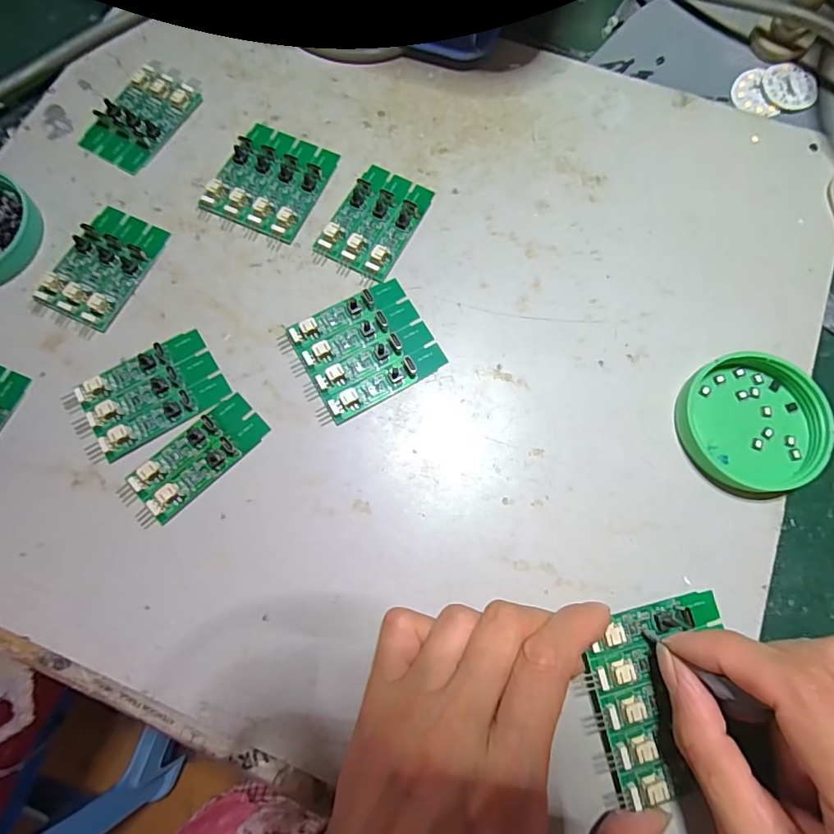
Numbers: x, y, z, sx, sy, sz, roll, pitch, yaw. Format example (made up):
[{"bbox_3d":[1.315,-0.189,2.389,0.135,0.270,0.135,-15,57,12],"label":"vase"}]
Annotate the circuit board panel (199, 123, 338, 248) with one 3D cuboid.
[{"bbox_3d":[-0.079,-0.130,0.254,0.055,0.008,0.063,23,76,4],"label":"circuit board panel"}]

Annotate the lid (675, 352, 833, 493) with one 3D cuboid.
[{"bbox_3d":[0.157,0.003,0.219,0.062,0.016,0.060,0,76,-2],"label":"lid"}]

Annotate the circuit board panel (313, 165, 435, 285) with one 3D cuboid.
[{"bbox_3d":[-0.022,-0.104,0.248,0.040,0.008,0.066,27,77,5],"label":"circuit board panel"}]

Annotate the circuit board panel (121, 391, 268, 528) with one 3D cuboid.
[{"bbox_3d":[-0.102,0.019,0.212,0.067,0.009,0.026,-43,81,-11],"label":"circuit board panel"}]

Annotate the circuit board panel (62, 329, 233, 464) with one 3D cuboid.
[{"bbox_3d":[-0.125,-0.012,0.220,0.062,0.008,0.042,-32,79,-9],"label":"circuit board panel"}]

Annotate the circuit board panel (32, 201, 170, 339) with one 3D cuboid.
[{"bbox_3d":[-0.161,-0.076,0.237,0.040,0.006,0.068,23,76,4],"label":"circuit board panel"}]

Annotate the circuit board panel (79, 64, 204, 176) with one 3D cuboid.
[{"bbox_3d":[-0.156,-0.169,0.263,0.039,0.006,0.062,31,77,6],"label":"circuit board panel"}]

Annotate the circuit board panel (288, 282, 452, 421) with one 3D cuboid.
[{"bbox_3d":[-0.024,-0.035,0.229,0.062,0.008,0.054,-29,78,-8],"label":"circuit board panel"}]

